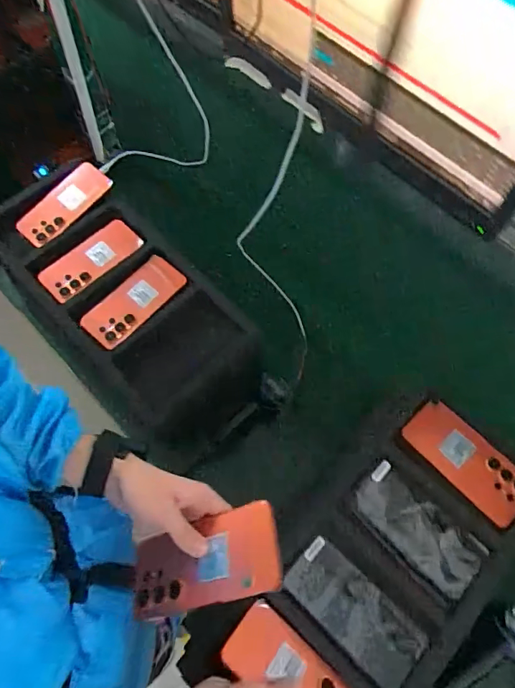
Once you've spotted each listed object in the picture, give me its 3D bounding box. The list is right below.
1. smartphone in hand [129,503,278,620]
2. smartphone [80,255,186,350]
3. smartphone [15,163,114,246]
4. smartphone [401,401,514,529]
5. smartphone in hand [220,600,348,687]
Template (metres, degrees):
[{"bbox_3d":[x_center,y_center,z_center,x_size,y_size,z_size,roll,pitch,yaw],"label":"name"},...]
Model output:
[{"bbox_3d":[-0.054,0.216,0.468,0.167,0.015,0.078,-24,54,18],"label":"smartphone in hand"},{"bbox_3d":[-0.202,-0.070,0.777,0.078,0.011,0.173,41,74,15],"label":"smartphone"},{"bbox_3d":[-0.341,-0.245,0.839,0.065,0.013,0.175,43,79,-1],"label":"smartphone"},{"bbox_3d":[0.288,0.158,0.653,0.077,0.010,0.176,-40,72,-19],"label":"smartphone"},{"bbox_3d":[0.043,0.371,0.518,0.172,0.009,0.078,40,47,12],"label":"smartphone in hand"}]

